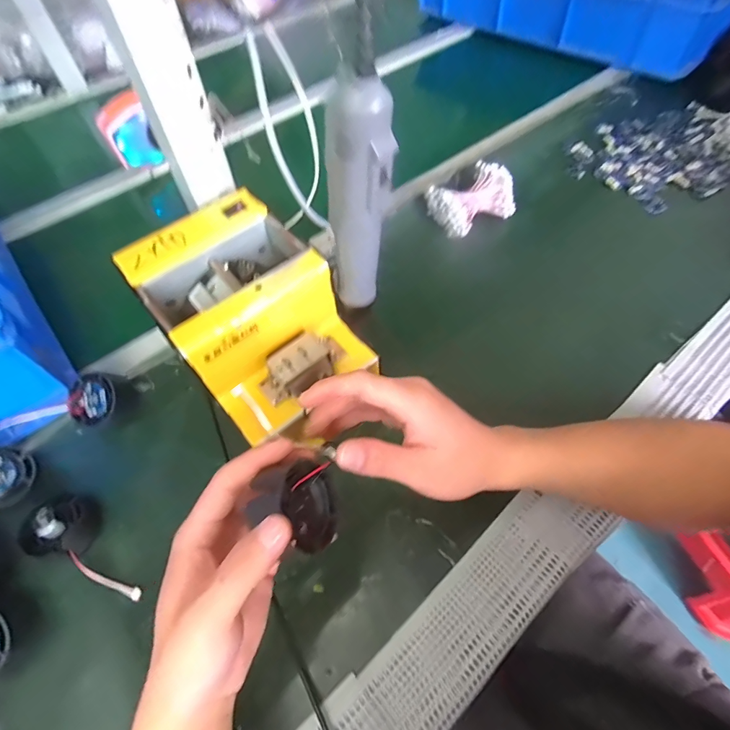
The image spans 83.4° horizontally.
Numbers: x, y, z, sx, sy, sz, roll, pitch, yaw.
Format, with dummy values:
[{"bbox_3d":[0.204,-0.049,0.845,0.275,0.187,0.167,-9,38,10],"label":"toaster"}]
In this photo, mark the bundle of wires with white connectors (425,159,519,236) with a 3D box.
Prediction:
[{"bbox_3d":[0.137,-0.207,0.532,0.097,0.065,0.068,-28,60,-14],"label":"bundle of wires with white connectors"}]

